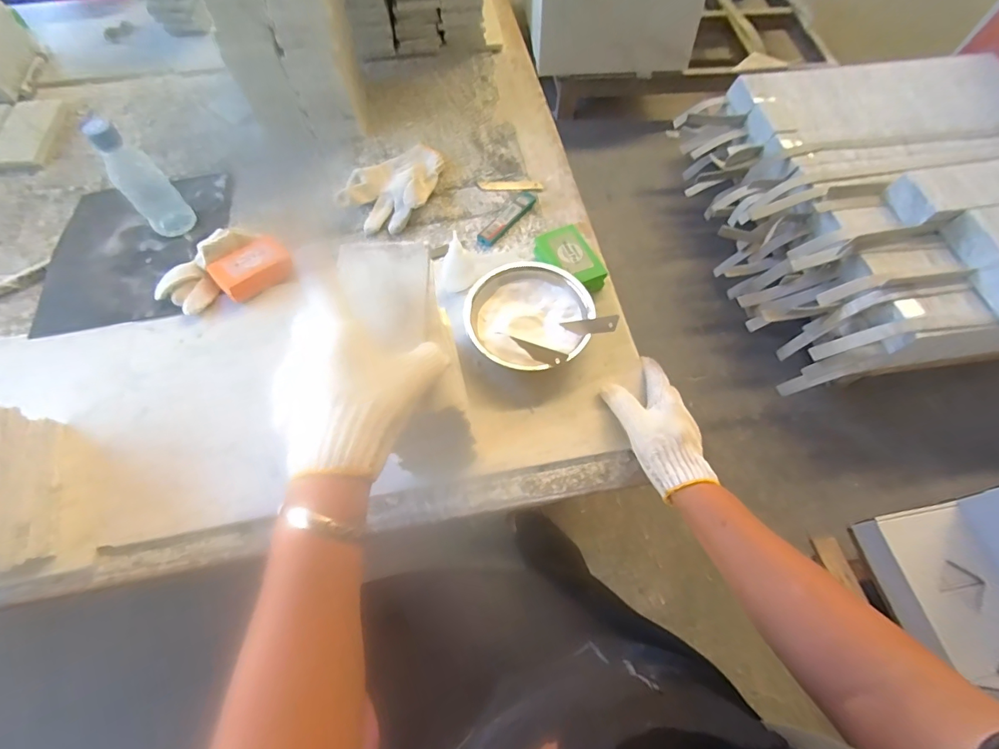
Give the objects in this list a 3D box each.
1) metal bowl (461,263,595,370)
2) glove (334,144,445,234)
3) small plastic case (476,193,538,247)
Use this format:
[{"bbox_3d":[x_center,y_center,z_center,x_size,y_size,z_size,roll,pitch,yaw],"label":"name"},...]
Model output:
[{"bbox_3d":[0.034,-0.072,0.558,0.145,0.044,0.156,3,62,0],"label":"metal bowl"},{"bbox_3d":[-0.155,-0.282,0.679,0.121,0.040,0.177,12,63,5],"label":"glove"},{"bbox_3d":[0.010,-0.223,0.666,0.027,0.010,0.115,37,67,16],"label":"small plastic case"}]

